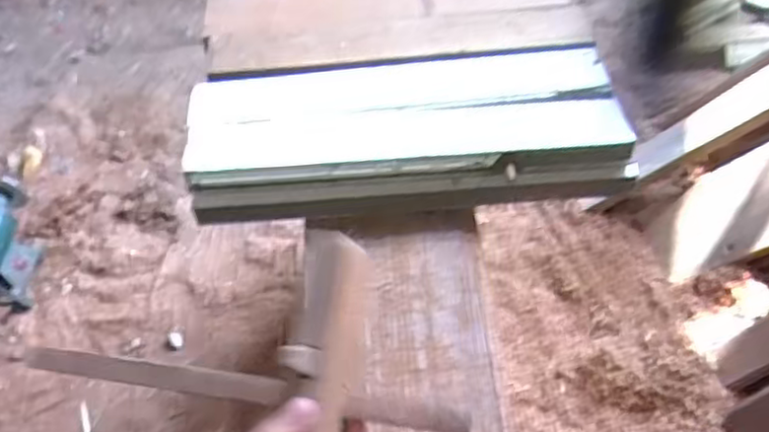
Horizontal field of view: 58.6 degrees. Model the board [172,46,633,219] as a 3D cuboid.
[{"bbox_3d":[0.028,-0.111,0.818,0.497,0.074,0.217,-8,52,0],"label":"board"}]

